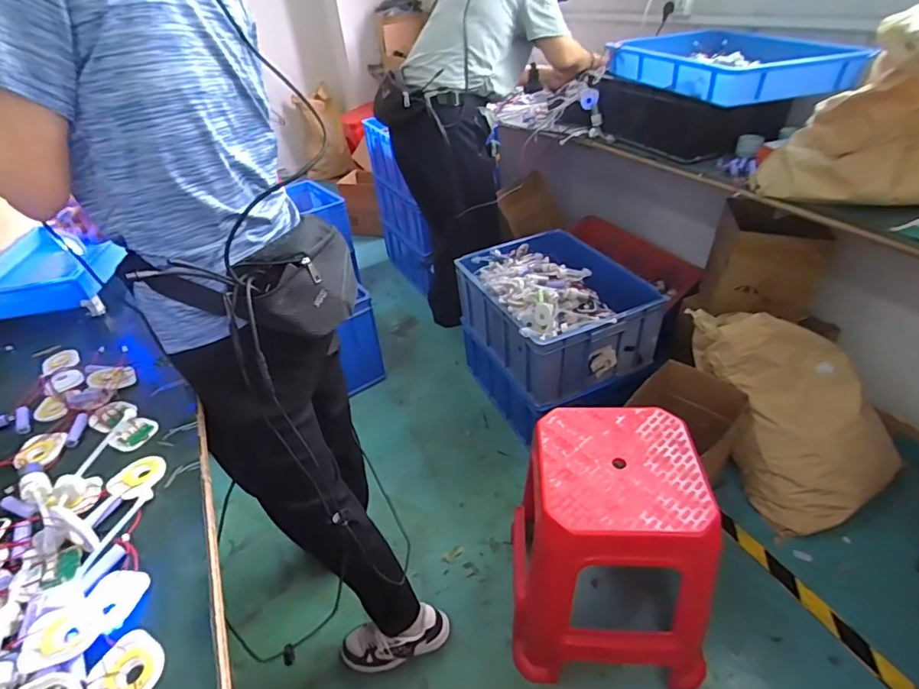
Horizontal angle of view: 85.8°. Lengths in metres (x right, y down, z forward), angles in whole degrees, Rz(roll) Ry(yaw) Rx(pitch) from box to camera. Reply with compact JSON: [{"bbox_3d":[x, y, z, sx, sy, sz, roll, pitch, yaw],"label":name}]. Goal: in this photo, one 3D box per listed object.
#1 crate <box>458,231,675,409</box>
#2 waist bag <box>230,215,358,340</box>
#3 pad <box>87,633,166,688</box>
[{"bbox_3d":[0.259,-0.112,1.431,0.364,0.282,0.485,-17,38,-15],"label":"crate"},{"bbox_3d":[-0.224,-0.089,0.717,0.072,0.128,0.216,17,42,27],"label":"waist bag"},{"bbox_3d":[-0.277,0.267,0.409,0.067,0.006,0.048,14,41,24],"label":"pad"}]

